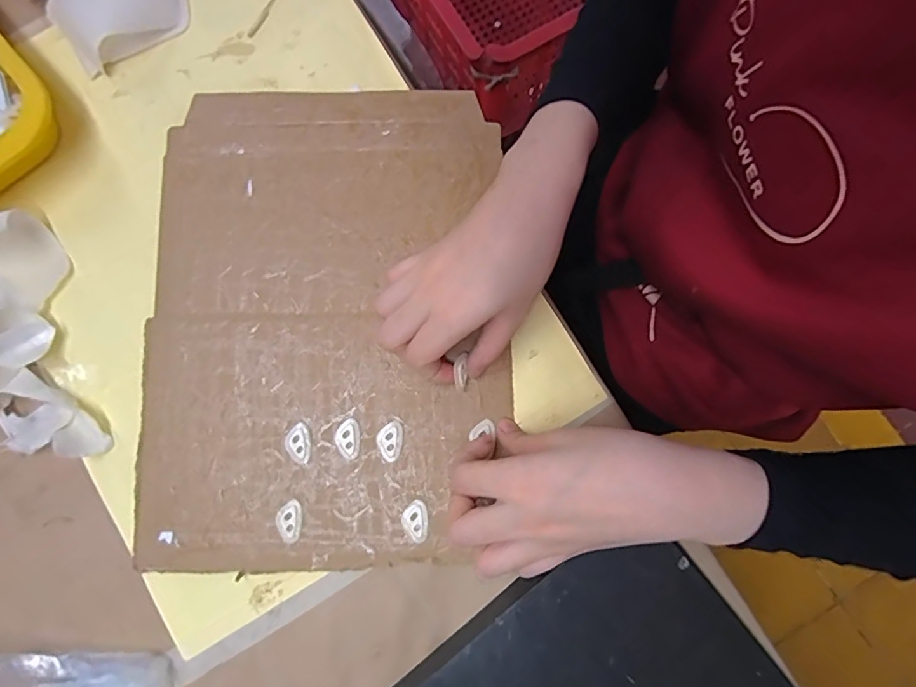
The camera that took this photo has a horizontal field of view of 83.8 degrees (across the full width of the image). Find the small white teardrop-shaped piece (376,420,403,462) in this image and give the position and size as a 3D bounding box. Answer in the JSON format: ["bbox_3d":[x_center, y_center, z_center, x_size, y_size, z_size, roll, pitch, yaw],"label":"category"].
[{"bbox_3d":[-0.045,0.063,0.332,0.016,0.004,0.025,6,81,0],"label":"small white teardrop-shaped piece"}]

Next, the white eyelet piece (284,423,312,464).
[{"bbox_3d":[-0.104,0.065,0.330,0.016,0.004,0.025,-16,81,-3],"label":"white eyelet piece"}]

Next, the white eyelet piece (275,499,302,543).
[{"bbox_3d":[-0.107,0.113,0.322,0.016,0.004,0.025,-8,81,-2],"label":"white eyelet piece"}]

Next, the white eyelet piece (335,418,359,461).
[{"bbox_3d":[-0.072,0.062,0.331,0.015,0.004,0.025,6,81,1],"label":"white eyelet piece"}]

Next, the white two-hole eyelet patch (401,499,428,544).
[{"bbox_3d":[-0.028,0.113,0.324,0.017,0.004,0.026,6,81,1],"label":"white two-hole eyelet patch"}]

